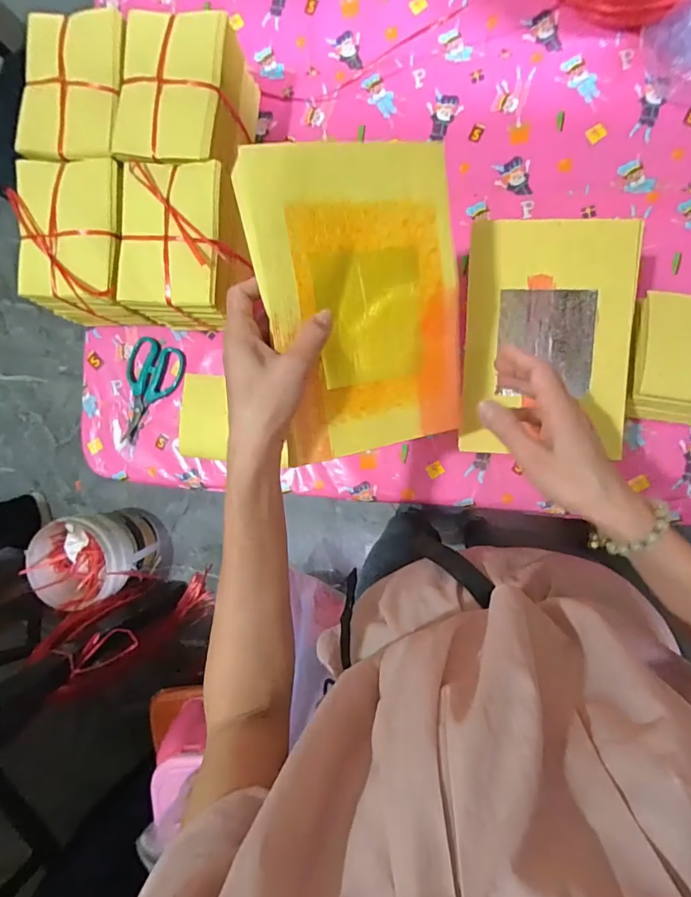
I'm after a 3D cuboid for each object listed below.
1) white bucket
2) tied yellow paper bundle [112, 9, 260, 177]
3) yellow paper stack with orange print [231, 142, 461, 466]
[{"bbox_3d":[-0.732,0.314,1.416,0.247,0.328,0.244,0,92,8],"label":"white bucket"},{"bbox_3d":[-0.189,-0.410,0.577,0.123,0.132,0.160,6,93,8],"label":"tied yellow paper bundle"},{"bbox_3d":[0.016,-0.112,0.362,0.158,0.011,0.225,-14,103,-18],"label":"yellow paper stack with orange print"}]

